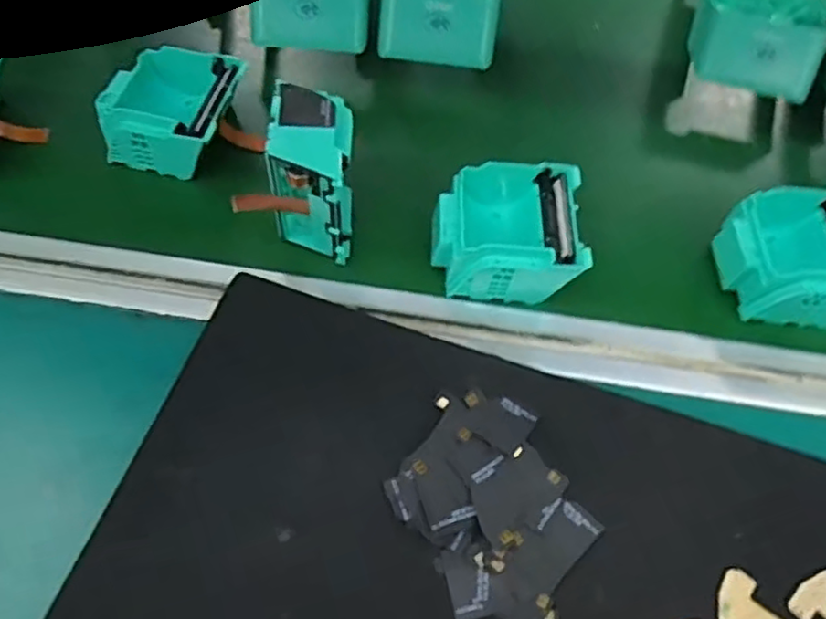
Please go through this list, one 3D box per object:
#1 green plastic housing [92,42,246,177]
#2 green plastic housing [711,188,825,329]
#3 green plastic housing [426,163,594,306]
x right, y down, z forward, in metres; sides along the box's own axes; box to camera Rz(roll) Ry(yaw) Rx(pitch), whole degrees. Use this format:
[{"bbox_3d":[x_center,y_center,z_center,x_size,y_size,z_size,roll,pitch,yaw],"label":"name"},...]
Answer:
[{"bbox_3d":[-0.150,-0.125,0.417,0.076,0.036,0.078,14,56,1],"label":"green plastic housing"},{"bbox_3d":[0.228,-0.030,0.391,0.089,0.041,0.080,3,55,-2],"label":"green plastic housing"},{"bbox_3d":[0.053,-0.042,0.377,0.081,0.032,0.079,2,57,-7],"label":"green plastic housing"}]

